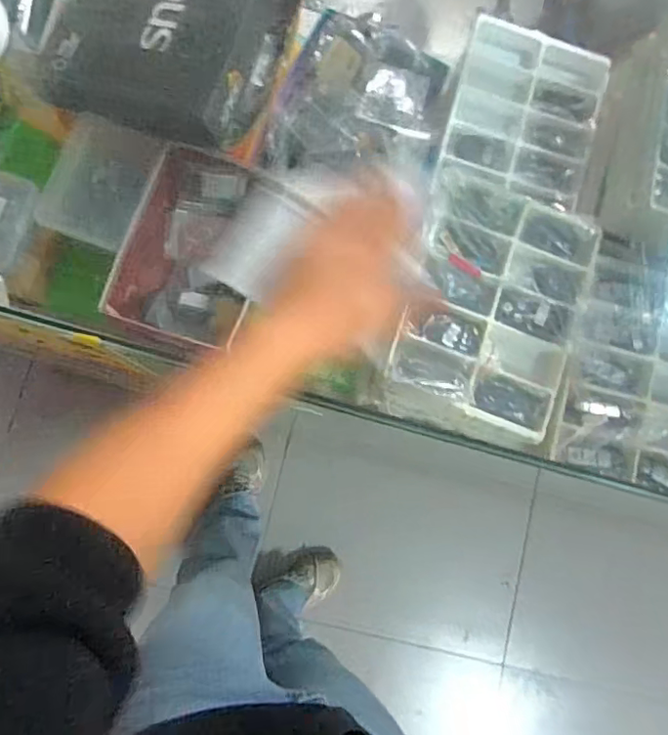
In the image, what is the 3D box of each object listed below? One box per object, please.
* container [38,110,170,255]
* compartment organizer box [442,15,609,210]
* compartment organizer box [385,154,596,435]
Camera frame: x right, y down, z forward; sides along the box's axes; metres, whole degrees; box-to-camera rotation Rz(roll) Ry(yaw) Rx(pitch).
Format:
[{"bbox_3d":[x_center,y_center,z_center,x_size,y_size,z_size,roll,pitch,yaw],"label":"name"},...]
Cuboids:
[{"bbox_3d":[-0.259,-0.205,0.610,0.105,0.039,0.136,24,80,-3],"label":"container"},{"bbox_3d":[0.230,-0.305,0.662,0.170,0.028,0.199,18,81,-4],"label":"compartment organizer box"},{"bbox_3d":[0.163,-0.067,0.567,0.183,0.041,0.244,18,81,-4],"label":"compartment organizer box"}]

